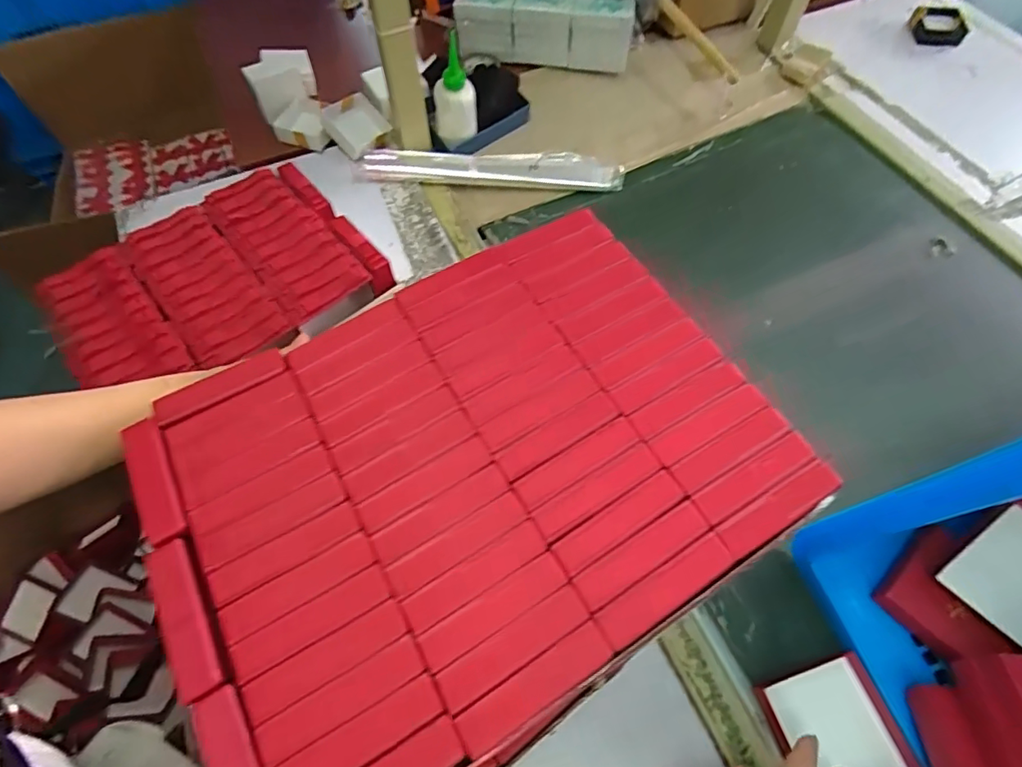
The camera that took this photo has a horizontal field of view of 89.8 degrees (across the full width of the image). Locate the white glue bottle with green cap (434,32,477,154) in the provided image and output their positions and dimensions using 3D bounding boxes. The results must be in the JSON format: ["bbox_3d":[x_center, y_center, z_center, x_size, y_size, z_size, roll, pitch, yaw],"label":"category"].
[{"bbox_3d":[-0.078,-0.393,0.703,0.059,0.123,0.049,-10,62,-5],"label":"white glue bottle with green cap"}]

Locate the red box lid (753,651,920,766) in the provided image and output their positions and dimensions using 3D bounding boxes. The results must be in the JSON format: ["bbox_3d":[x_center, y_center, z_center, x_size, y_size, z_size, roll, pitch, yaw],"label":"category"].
[{"bbox_3d":[0.264,0.279,0.414,0.094,0.021,0.090,-15,64,-9],"label":"red box lid"}]

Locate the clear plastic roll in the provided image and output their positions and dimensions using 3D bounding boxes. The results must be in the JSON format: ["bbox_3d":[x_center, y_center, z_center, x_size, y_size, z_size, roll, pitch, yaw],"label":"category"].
[{"bbox_3d":[-0.029,-0.307,0.732,0.376,0.031,0.052,0,62,1],"label":"clear plastic roll"}]

